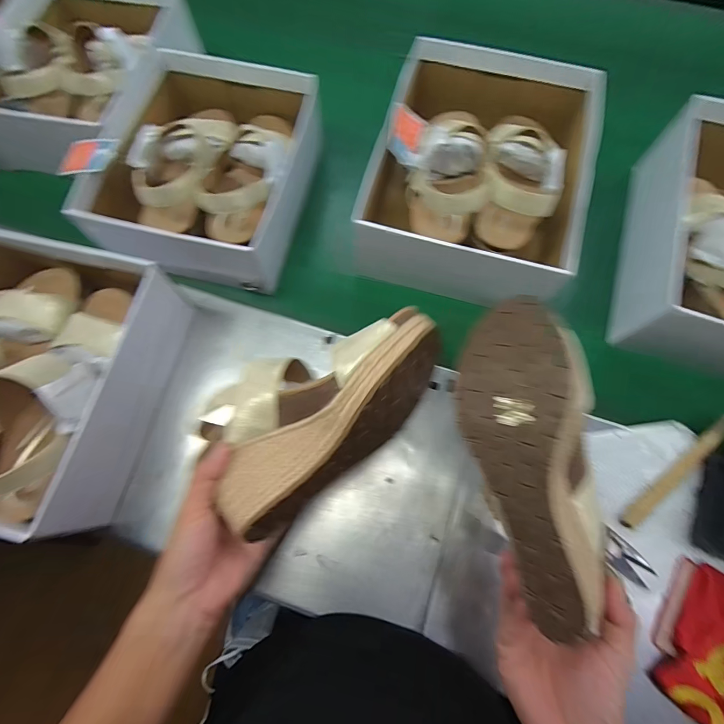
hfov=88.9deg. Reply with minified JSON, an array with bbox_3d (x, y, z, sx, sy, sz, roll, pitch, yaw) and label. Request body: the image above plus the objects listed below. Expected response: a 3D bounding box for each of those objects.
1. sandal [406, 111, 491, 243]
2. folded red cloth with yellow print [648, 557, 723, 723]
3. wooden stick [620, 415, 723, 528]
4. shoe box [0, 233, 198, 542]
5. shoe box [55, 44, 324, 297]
[{"bbox_3d":[0.098,-0.216,0.434,0.080,0.078,0.140,8,74,2],"label":"sandal"},{"bbox_3d":[0.323,0.264,0.342,0.068,0.029,0.132,18,75,5],"label":"folded red cloth with yellow print"},{"bbox_3d":[0.345,0.115,0.397,0.177,0.011,0.015,-36,77,-10],"label":"wooden stick"},{"bbox_3d":[-0.339,0.011,0.376,0.218,0.121,0.270,14,74,4],"label":"shoe box"},{"bbox_3d":[-0.191,-0.242,0.463,0.222,0.115,0.282,14,74,4],"label":"shoe box"}]

